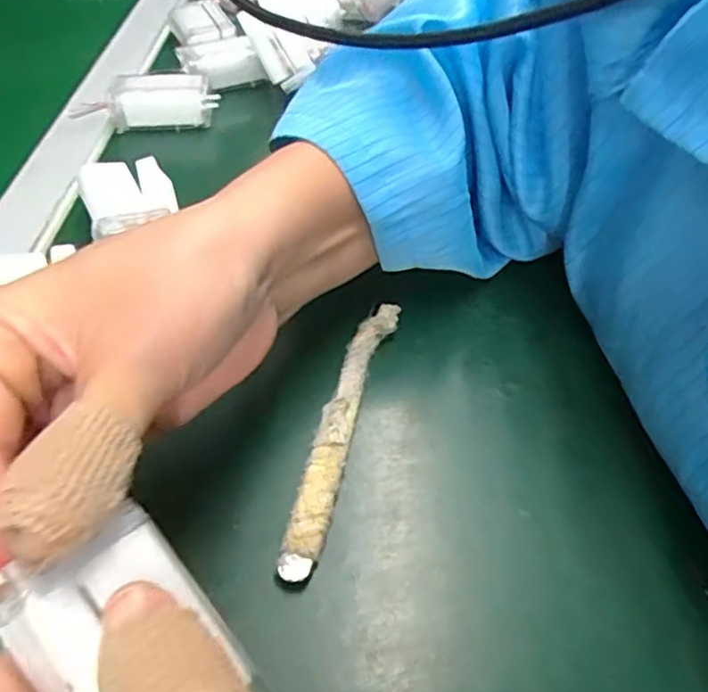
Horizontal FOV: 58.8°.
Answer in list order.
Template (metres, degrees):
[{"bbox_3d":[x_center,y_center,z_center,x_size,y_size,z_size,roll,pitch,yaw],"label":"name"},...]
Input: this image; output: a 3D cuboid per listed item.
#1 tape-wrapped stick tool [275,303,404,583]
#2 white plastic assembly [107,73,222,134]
[{"bbox_3d":[-0.005,0.028,0.238,0.016,0.009,0.121,12,48,10],"label":"tape-wrapped stick tool"},{"bbox_3d":[-0.119,-0.152,0.394,0.063,0.025,0.034,-10,48,-9],"label":"white plastic assembly"}]

